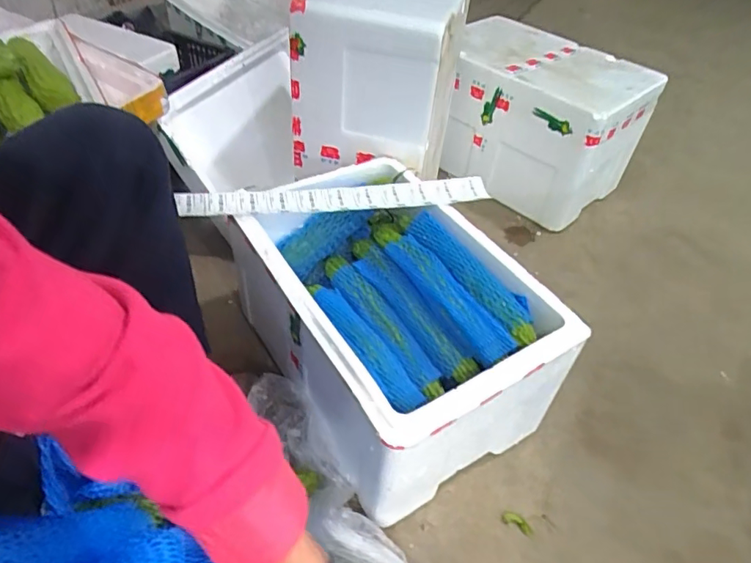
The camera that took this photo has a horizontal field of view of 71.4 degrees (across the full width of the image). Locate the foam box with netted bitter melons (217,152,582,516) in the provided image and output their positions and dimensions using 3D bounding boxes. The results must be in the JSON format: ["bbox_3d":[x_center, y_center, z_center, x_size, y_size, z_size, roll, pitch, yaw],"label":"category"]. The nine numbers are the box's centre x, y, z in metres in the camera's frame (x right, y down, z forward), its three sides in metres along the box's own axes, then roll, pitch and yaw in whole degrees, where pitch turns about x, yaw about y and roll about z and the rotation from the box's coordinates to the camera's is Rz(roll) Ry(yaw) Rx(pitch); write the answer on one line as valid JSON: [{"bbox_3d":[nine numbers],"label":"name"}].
[{"bbox_3d":[0.018,0.050,0.757,0.308,0.227,0.436,-23,51,-26],"label":"foam box with netted bitter melons"}]

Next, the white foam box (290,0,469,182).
[{"bbox_3d":[0.014,-0.379,0.945,0.236,0.276,0.289,14,45,9],"label":"white foam box"}]

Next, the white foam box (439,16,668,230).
[{"bbox_3d":[0.367,-0.363,1.207,0.404,0.288,0.328,32,50,25],"label":"white foam box"}]

